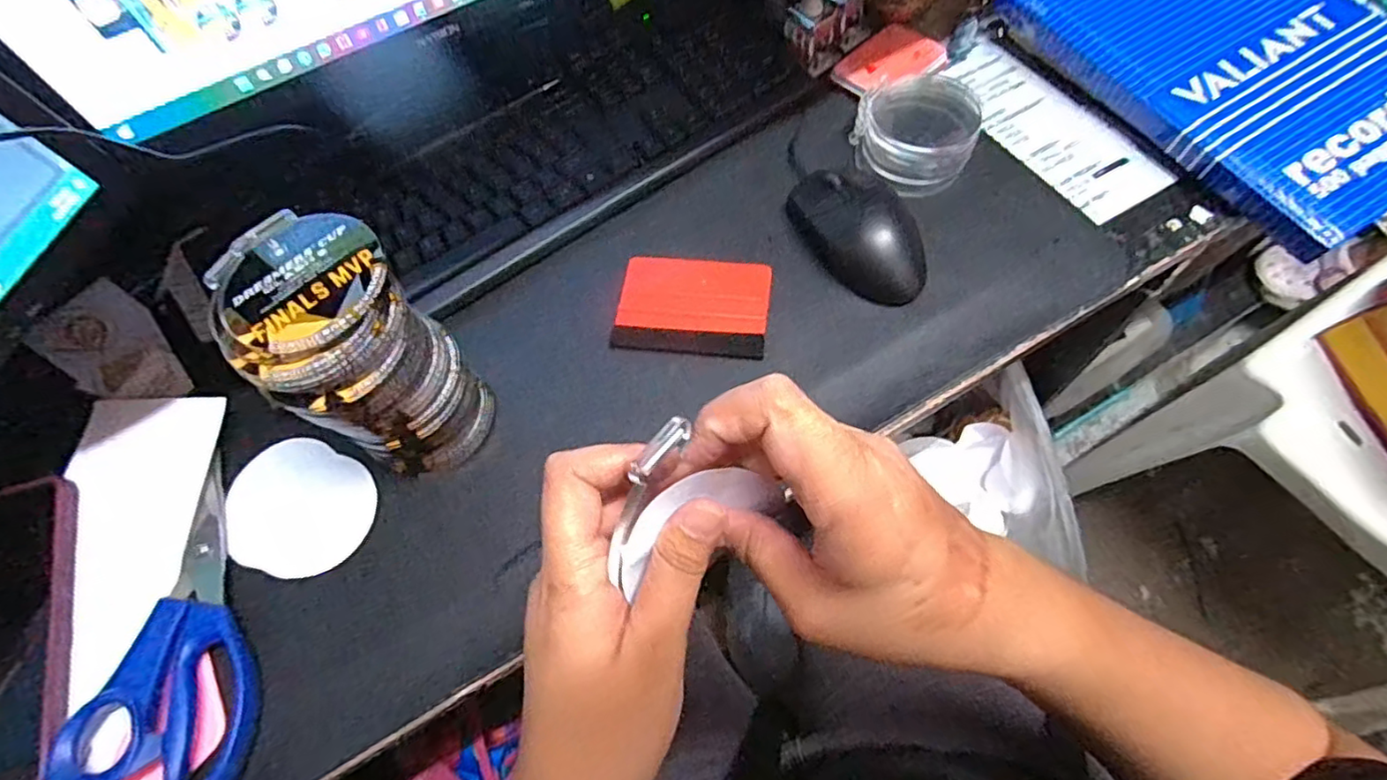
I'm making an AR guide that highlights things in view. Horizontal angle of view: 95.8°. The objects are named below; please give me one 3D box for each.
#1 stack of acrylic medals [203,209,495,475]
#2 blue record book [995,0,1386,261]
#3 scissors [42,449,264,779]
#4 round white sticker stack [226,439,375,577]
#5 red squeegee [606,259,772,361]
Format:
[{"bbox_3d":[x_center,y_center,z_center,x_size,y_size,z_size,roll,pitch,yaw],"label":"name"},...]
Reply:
[{"bbox_3d":[-0.178,-0.017,0.344,0.083,0.127,0.105,-34,68,-11],"label":"stack of acrylic medals"},{"bbox_3d":[0.382,-0.232,0.444,0.184,0.044,0.277,-28,67,-9],"label":"blue record book"},{"bbox_3d":[-0.283,0.132,0.330,0.082,0.025,0.171,-23,67,-7],"label":"scissors"},{"bbox_3d":[-0.239,0.069,0.377,0.093,0.009,0.075,25,70,14],"label":"round white sticker stack"},{"bbox_3d":[0.000,-0.058,0.416,0.098,0.004,0.074,7,67,6],"label":"red squeegee"}]

